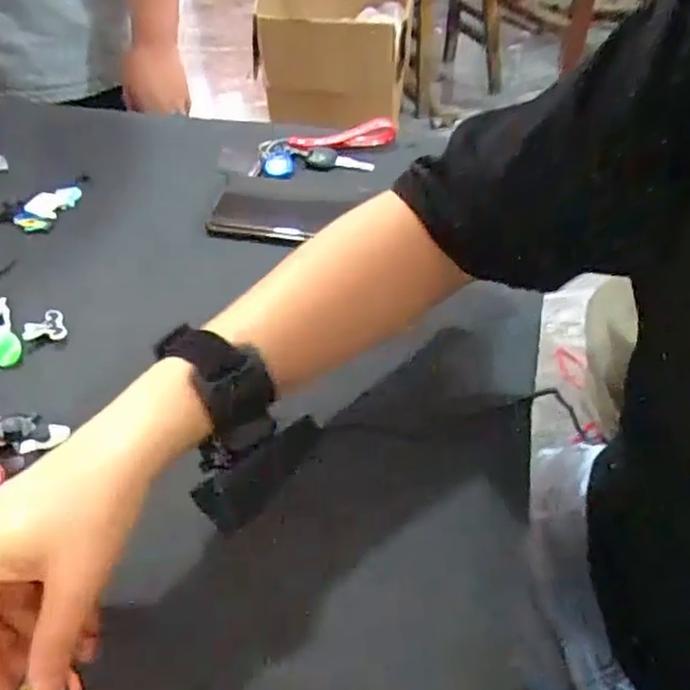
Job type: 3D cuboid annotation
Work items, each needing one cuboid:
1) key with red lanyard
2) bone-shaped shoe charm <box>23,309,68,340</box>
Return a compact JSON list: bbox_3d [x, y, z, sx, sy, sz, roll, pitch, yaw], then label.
[{"bbox_3d":[-0.014,-0.185,0.599,0.127,0.016,0.056,-6,49,-3],"label":"key with red lanyard"},{"bbox_3d":[-0.220,-0.012,0.469,0.029,0.007,0.031,-23,52,-17],"label":"bone-shaped shoe charm"}]

